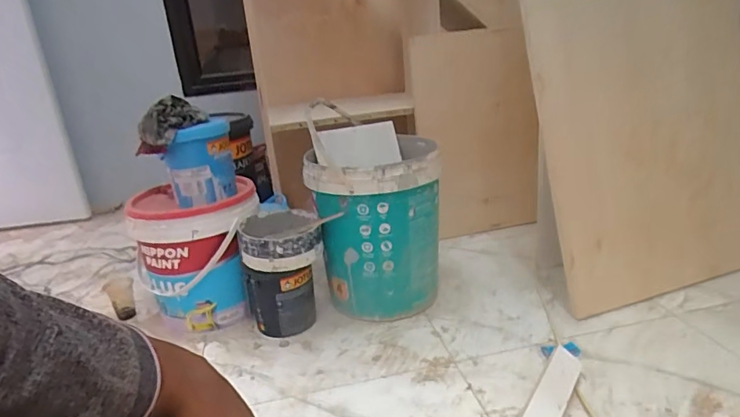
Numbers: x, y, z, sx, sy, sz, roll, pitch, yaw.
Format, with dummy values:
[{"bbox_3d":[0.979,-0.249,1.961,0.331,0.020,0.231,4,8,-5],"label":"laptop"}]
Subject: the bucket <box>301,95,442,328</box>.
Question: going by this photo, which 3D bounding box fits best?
[{"bbox_3d":[0.018,0.037,1.149,0.279,0.391,0.296,-4,20,3],"label":"bucket"}]

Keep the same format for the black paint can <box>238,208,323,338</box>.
[{"bbox_3d":[-0.190,0.151,1.101,0.174,0.247,0.166,-10,20,-11],"label":"black paint can"}]

